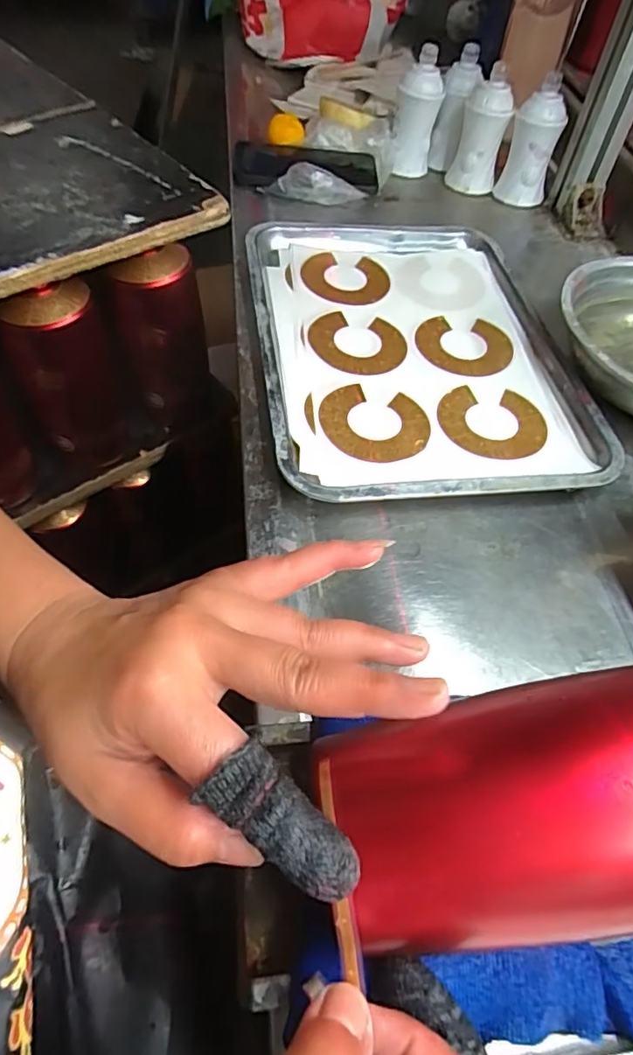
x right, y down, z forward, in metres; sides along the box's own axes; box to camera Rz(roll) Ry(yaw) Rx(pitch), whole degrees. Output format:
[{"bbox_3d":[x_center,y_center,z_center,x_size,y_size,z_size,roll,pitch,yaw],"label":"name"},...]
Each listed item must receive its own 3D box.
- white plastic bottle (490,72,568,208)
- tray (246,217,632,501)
[{"bbox_3d":[0.244,-0.431,0.641,0.056,0.105,0.044,-4,55,-3],"label":"white plastic bottle"},{"bbox_3d":[0.079,-0.165,0.479,0.253,0.030,0.344,-7,55,-5],"label":"tray"}]

